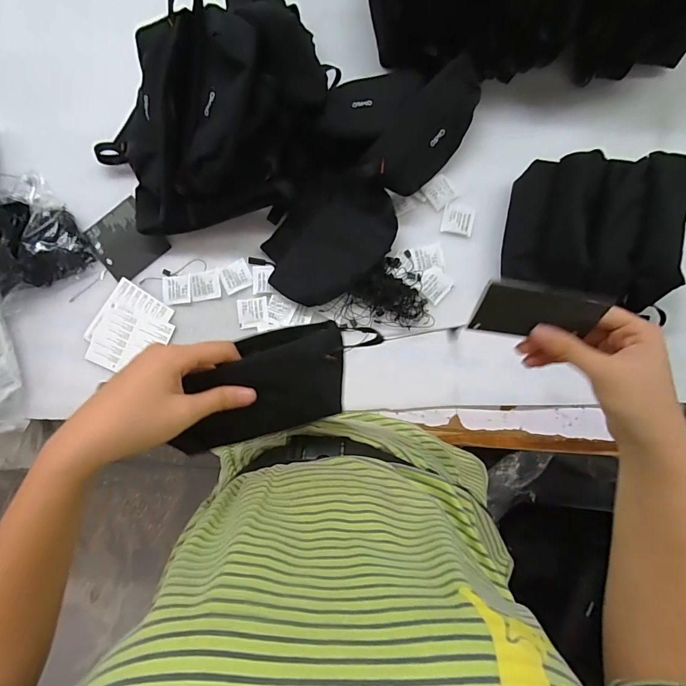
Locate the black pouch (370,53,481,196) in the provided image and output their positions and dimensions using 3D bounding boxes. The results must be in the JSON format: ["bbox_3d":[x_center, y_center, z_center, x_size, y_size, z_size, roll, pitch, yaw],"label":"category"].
[{"bbox_3d":[0.109,-0.267,0.520,0.091,0.030,0.184,42,87,-28],"label":"black pouch"}]

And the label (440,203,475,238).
[{"bbox_3d":[0.157,-0.166,0.549,0.042,0.004,0.038,13,86,3],"label":"label"}]

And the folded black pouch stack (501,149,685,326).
[{"bbox_3d":[0.311,-0.141,0.504,0.197,0.075,0.186,11,86,3],"label":"folded black pouch stack"}]

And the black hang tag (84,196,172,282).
[{"bbox_3d":[-0.303,-0.143,0.564,0.087,0.007,0.093,-41,85,-1],"label":"black hang tag"}]

